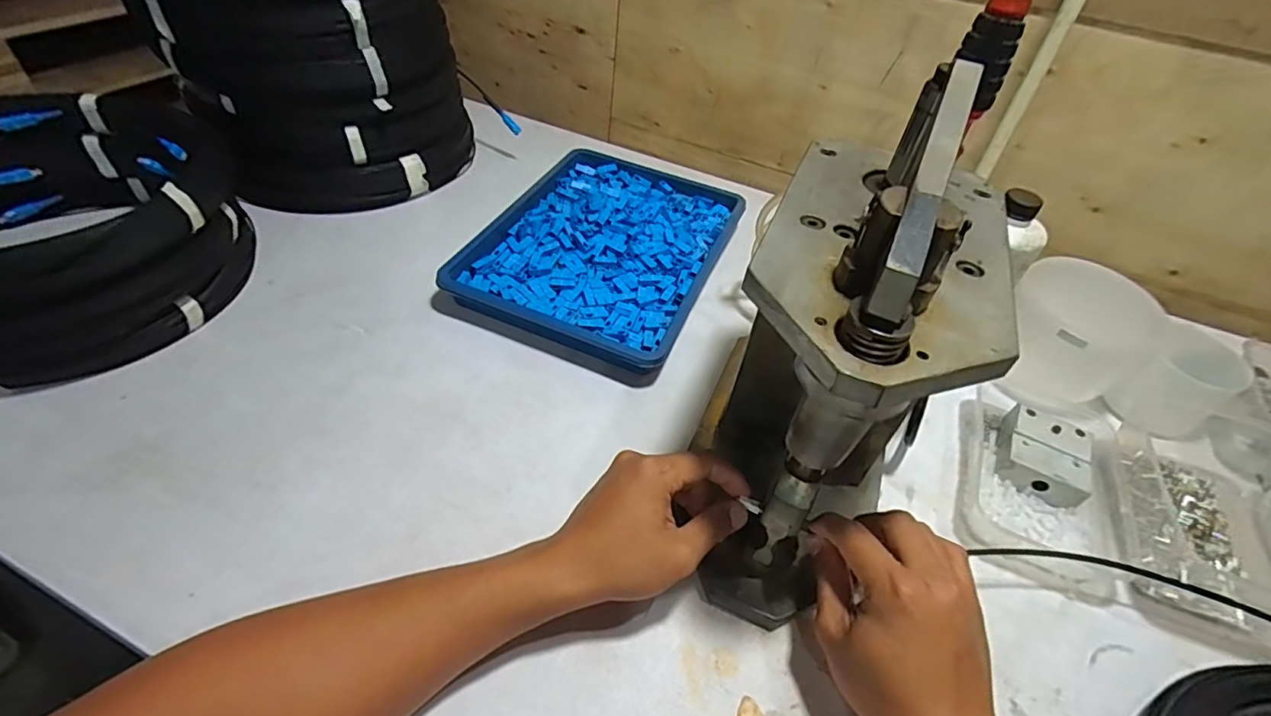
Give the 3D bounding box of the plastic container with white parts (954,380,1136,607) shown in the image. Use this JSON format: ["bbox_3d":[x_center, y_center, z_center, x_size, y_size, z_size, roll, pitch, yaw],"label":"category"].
[{"bbox_3d":[0.345,0.098,0.485,0.121,0.038,0.189,23,47,13],"label":"plastic container with white parts"}]

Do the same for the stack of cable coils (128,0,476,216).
[{"bbox_3d":[-0.350,-0.387,0.622,0.273,0.347,0.302,-10,48,-18],"label":"stack of cable coils"}]

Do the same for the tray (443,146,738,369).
[{"bbox_3d":[-0.025,-0.131,0.647,0.233,0.044,0.319,20,47,11],"label":"tray"}]

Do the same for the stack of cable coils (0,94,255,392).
[{"bbox_3d":[-0.498,-0.107,0.486,0.276,0.128,0.274,-23,53,-27],"label":"stack of cable coils"}]

